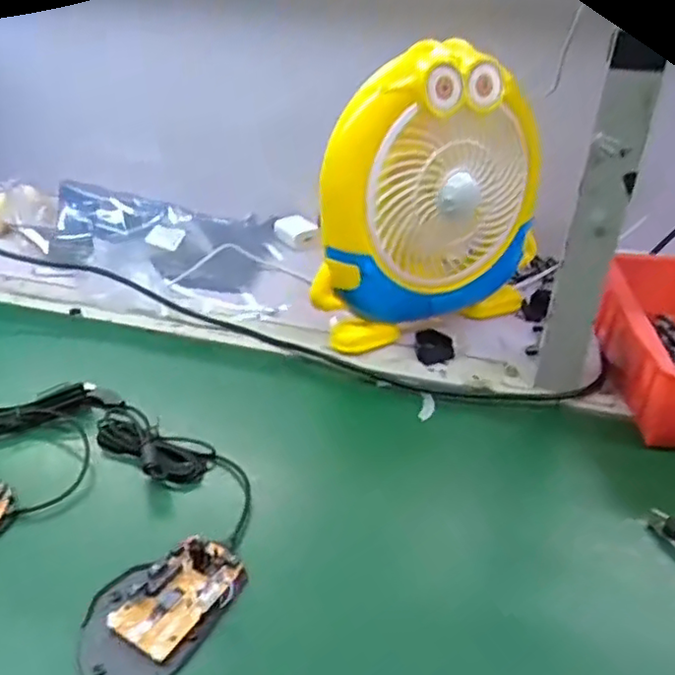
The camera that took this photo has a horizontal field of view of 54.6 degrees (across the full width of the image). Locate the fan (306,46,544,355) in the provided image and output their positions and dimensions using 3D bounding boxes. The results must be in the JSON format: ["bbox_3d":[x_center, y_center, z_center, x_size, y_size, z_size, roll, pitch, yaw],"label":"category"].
[{"bbox_3d":[0.096,-0.132,0.630,0.239,0.259,0.069,-17,38,-28],"label":"fan"}]

